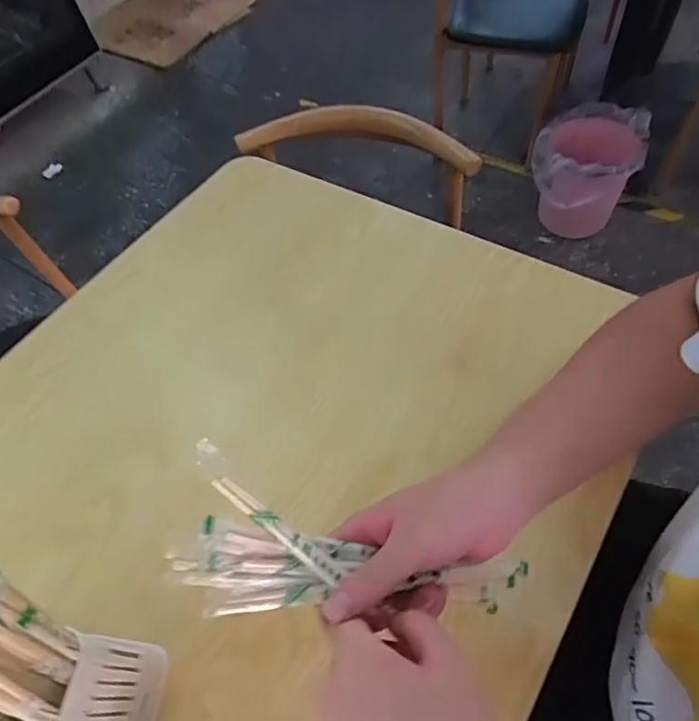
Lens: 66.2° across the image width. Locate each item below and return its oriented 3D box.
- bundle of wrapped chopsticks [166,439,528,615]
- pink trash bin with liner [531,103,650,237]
[{"bbox_3d":[0.013,0.121,0.327,0.228,0.057,0.070,16,55,-16],"label":"bundle of wrapped chopsticks"},{"bbox_3d":[0.619,-0.491,1.437,0.255,0.273,0.239,16,62,17],"label":"pink trash bin with liner"}]

